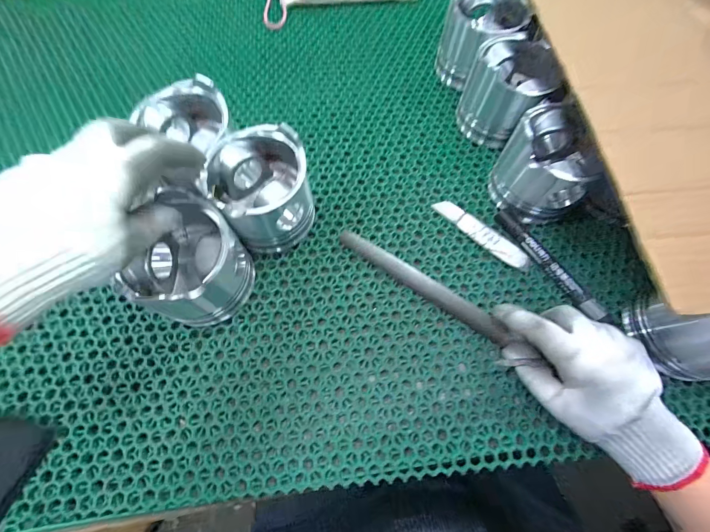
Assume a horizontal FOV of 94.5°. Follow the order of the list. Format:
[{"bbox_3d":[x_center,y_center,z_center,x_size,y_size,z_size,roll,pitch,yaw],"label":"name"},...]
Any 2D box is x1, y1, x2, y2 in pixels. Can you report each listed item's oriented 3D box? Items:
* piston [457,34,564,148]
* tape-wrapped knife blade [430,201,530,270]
[{"bbox_3d":[0.175,-0.199,0.372,0.084,0.079,0.079,0,69,0],"label":"piston"},{"bbox_3d":[0.130,-0.034,0.341,0.110,0.008,0.017,41,74,14],"label":"tape-wrapped knife blade"}]

